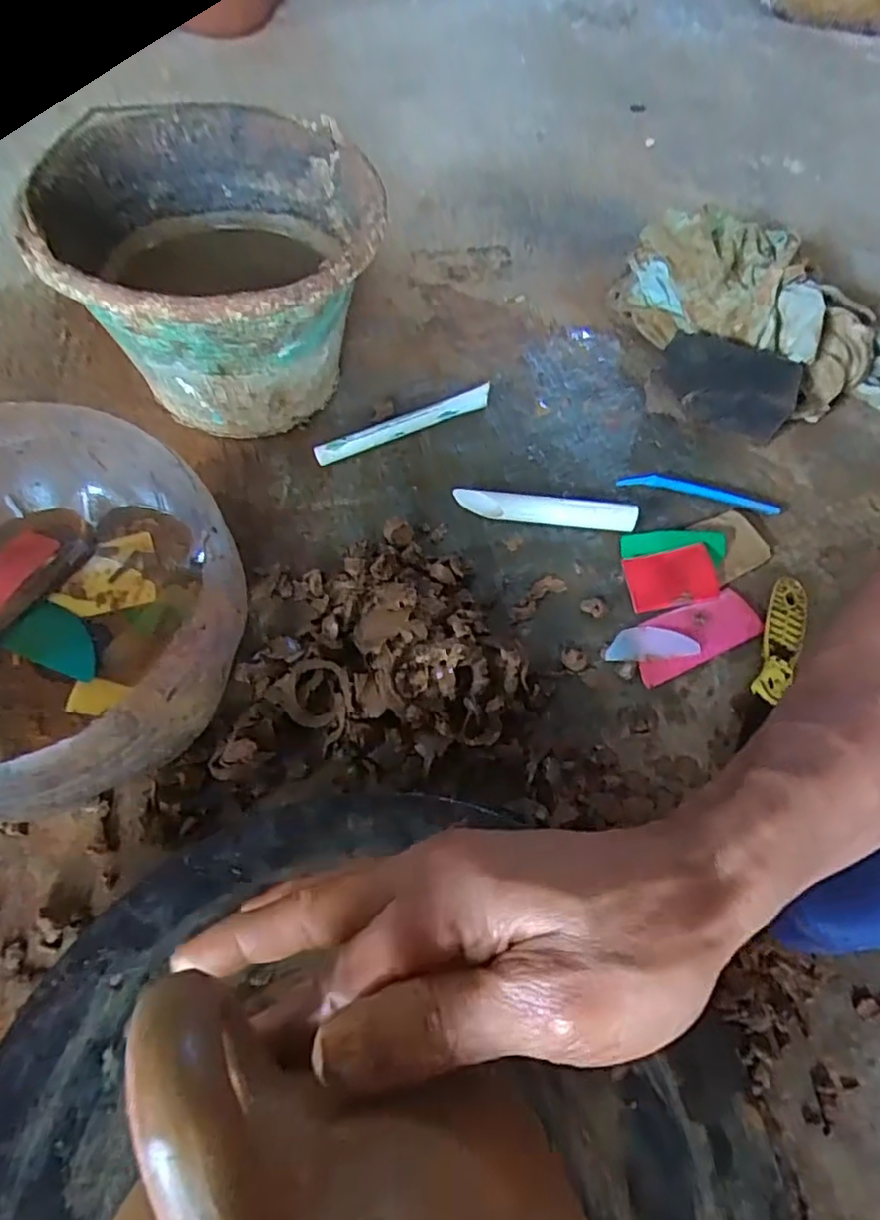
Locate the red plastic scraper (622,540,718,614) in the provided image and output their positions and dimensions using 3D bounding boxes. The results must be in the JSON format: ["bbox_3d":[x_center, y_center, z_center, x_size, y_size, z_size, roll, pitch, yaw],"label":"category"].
[{"bbox_3d":[0.189,-0.027,0.527,0.078,0.005,0.046,-10,79,-11],"label":"red plastic scraper"}]

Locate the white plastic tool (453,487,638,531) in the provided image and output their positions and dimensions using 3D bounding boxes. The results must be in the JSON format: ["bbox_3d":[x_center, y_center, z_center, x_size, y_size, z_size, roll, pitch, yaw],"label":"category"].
[{"bbox_3d":[0.089,-0.085,0.549,0.150,0.024,0.018,8,60,1],"label":"white plastic tool"}]

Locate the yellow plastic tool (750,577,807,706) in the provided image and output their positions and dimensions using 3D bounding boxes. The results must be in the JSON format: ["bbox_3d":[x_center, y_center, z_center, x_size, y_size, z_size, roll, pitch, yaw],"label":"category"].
[{"bbox_3d":[0.264,0.022,0.500,0.031,0.017,0.112,23,62,9],"label":"yellow plastic tool"}]

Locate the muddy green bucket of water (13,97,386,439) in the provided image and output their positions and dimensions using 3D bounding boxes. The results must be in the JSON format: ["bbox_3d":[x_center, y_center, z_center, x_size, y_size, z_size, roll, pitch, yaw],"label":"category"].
[{"bbox_3d":[-0.181,-0.274,0.558,0.239,0.175,0.275,-14,63,-12],"label":"muddy green bucket of water"}]

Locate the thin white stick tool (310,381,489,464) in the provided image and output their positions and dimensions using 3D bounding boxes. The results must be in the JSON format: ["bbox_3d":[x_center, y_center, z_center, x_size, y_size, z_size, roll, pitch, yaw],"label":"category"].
[{"bbox_3d":[-0.030,-0.170,0.593,0.177,0.022,0.017,-25,65,-17],"label":"thin white stick tool"}]

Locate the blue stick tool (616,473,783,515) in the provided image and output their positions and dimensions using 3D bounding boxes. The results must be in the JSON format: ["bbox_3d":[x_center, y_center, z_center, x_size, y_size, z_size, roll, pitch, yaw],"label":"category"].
[{"bbox_3d":[0.229,-0.105,0.574,0.140,0.009,0.021,14,61,4],"label":"blue stick tool"}]

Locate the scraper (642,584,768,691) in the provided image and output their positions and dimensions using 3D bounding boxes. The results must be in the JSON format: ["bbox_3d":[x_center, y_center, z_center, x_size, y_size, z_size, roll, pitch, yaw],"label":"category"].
[{"bbox_3d":[0.197,0.017,0.504,0.112,0.010,0.046,-22,64,-15],"label":"scraper"}]

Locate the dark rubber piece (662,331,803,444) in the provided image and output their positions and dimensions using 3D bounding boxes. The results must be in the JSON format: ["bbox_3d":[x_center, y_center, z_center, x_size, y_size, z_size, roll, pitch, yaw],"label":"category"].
[{"bbox_3d":[0.270,-0.212,0.614,0.125,0.054,0.078,28,63,12],"label":"dark rubber piece"}]

